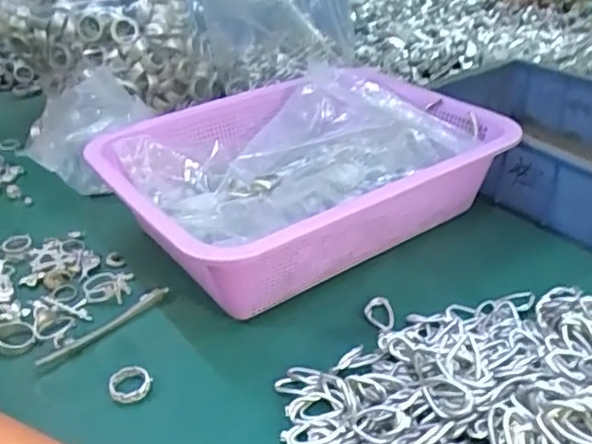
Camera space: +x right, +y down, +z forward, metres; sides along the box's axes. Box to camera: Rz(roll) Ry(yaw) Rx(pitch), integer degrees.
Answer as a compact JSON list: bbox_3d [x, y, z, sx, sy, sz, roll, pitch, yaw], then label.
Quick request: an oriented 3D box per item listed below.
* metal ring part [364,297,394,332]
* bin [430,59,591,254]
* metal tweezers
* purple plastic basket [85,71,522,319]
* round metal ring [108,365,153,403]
[{"bbox_3d":[0.058,0.064,0.423,0.020,0.006,0.030,3,33,10],"label":"metal ring part"},{"bbox_3d":[0.245,-0.072,0.562,0.179,0.071,0.247,-21,36,-25],"label":"bin"},{"bbox_3d":[-0.130,0.070,0.417,0.013,0.005,0.100,23,41,35],"label":"metal tweezers"},{"bbox_3d":[0.005,-0.039,0.504,0.296,0.085,0.222,-24,38,-28],"label":"purple plastic basket"},{"bbox_3d":[-0.102,0.098,0.373,0.025,0.009,0.025,-7,33,-5],"label":"round metal ring"}]

